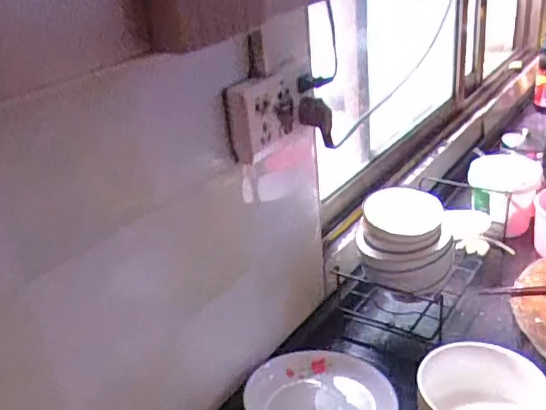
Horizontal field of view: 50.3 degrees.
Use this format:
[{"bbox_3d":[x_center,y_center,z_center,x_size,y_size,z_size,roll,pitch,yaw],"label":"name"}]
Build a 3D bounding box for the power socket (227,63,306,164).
[{"bbox_3d":[-0.005,-0.108,0.676,0.026,0.090,0.111,19,35,40],"label":"power socket"}]

